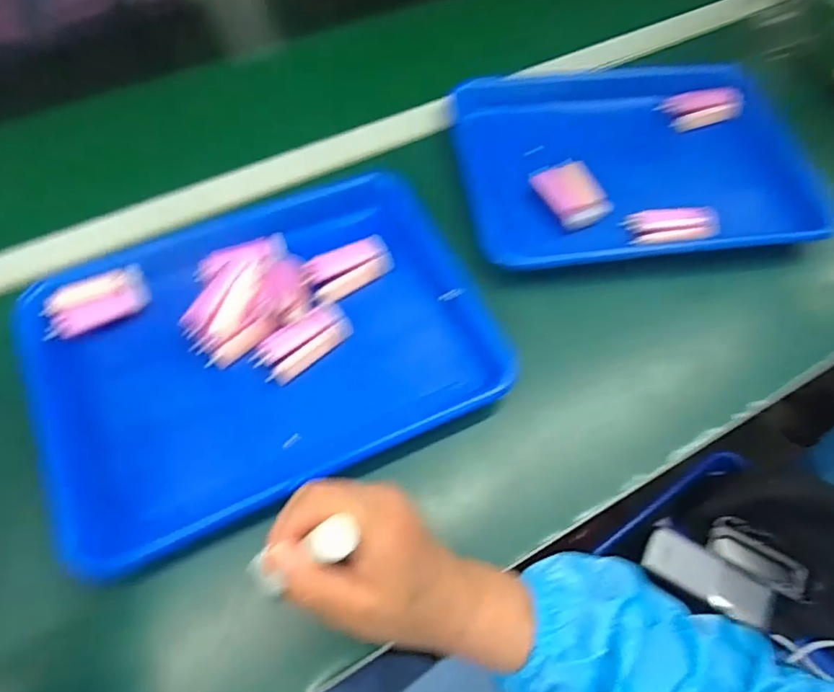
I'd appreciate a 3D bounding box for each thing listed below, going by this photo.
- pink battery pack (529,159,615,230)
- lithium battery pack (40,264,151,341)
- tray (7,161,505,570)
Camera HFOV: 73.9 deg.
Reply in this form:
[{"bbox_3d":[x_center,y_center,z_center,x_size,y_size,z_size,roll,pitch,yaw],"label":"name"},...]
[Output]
[{"bbox_3d":[0.147,-0.146,0.529,0.054,0.017,0.068,-26,64,-16],"label":"pink battery pack"},{"bbox_3d":[-0.259,-0.037,0.447,0.078,0.010,0.044,-26,64,-16],"label":"lithium battery pack"},{"bbox_3d":[-0.120,-0.009,0.441,0.334,0.033,0.259,-23,63,-14],"label":"tray"}]

